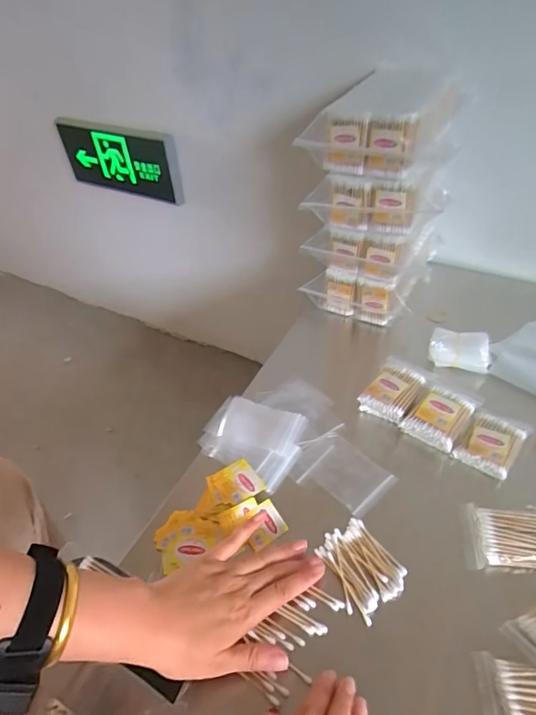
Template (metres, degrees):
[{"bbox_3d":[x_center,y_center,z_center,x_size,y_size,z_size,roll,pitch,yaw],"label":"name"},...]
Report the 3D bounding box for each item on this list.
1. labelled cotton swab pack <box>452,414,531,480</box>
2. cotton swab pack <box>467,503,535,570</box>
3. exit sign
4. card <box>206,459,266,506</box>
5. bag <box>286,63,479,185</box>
[{"bbox_3d":[0.262,0.103,0.516,0.058,0.028,0.080,28,53,29],"label":"labelled cotton swab pack"},{"bbox_3d":[0.246,0.179,0.434,0.081,0.014,0.056,2,45,7],"label":"cotton swab pack"},{"bbox_3d":[-0.336,-0.443,0.989,0.371,0.150,0.035,23,51,26],"label":"exit sign"},{"bbox_3d":[-0.039,0.146,0.504,0.056,0.007,0.048,-25,48,-19],"label":"card"},{"bbox_3d":[0.167,-0.315,0.587,0.150,0.084,0.238,25,52,28],"label":"bag"}]

